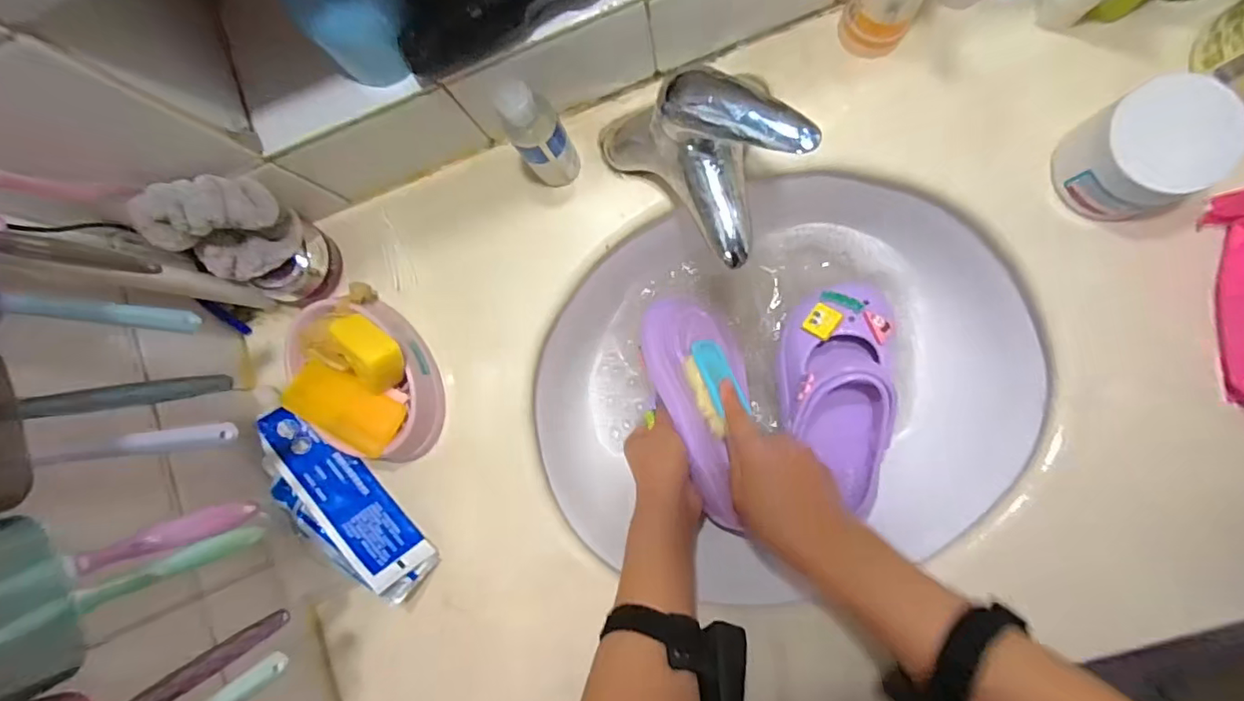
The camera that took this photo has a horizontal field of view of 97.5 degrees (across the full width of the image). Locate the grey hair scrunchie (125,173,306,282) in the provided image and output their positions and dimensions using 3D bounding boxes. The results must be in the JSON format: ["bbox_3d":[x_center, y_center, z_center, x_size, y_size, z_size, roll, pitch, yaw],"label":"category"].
[{"bbox_3d":[-0.286,-0.087,0.389,0.074,0.096,0.040,-26,85,6],"label":"grey hair scrunchie"}]

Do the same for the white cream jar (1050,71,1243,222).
[{"bbox_3d":[0.356,-0.136,0.378,0.070,0.075,0.075,0,88,8],"label":"white cream jar"}]

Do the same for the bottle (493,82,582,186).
[{"bbox_3d":[-0.059,-0.154,0.406,0.037,0.119,0.029,-41,84,5],"label":"bottle"}]

